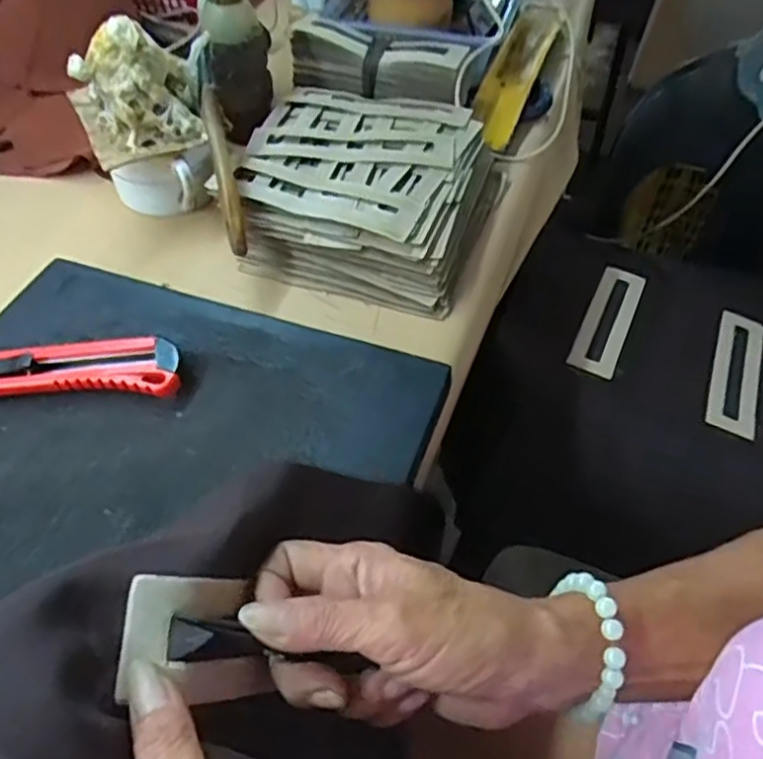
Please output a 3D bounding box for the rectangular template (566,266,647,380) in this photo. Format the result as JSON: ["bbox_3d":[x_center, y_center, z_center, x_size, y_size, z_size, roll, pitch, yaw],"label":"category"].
[{"bbox_3d":[0.223,-0.060,0.674,0.043,0.009,0.148,25,51,12],"label":"rectangular template"}]

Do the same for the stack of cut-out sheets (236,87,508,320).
[{"bbox_3d":[-0.012,-0.155,0.534,0.190,0.046,0.198,16,54,12],"label":"stack of cut-out sheets"}]

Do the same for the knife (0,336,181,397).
[{"bbox_3d":[-0.198,-0.006,0.406,0.154,0.020,0.037,-1,52,-1],"label":"knife"}]

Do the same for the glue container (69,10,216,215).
[{"bbox_3d":[-0.171,-0.191,0.507,0.092,0.129,0.098,-19,55,-15],"label":"glue container"}]

